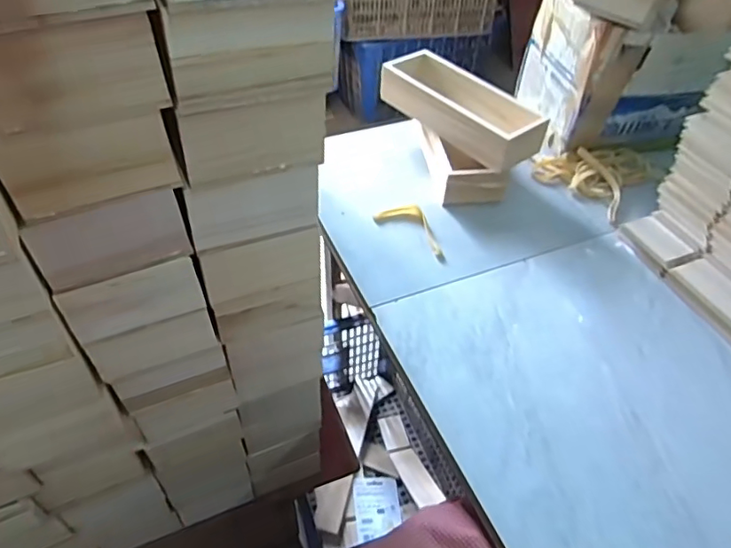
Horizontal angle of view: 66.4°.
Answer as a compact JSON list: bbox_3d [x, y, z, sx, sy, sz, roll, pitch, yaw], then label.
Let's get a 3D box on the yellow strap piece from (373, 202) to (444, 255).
[{"bbox_3d":[0.078,-0.077,0.854,0.125,0.012,0.061,31,52,25],"label":"yellow strap piece"}]

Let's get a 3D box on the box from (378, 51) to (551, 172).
[{"bbox_3d":[0.162,-0.274,0.922,0.110,0.063,0.294,-28,53,-26],"label":"box"}]

